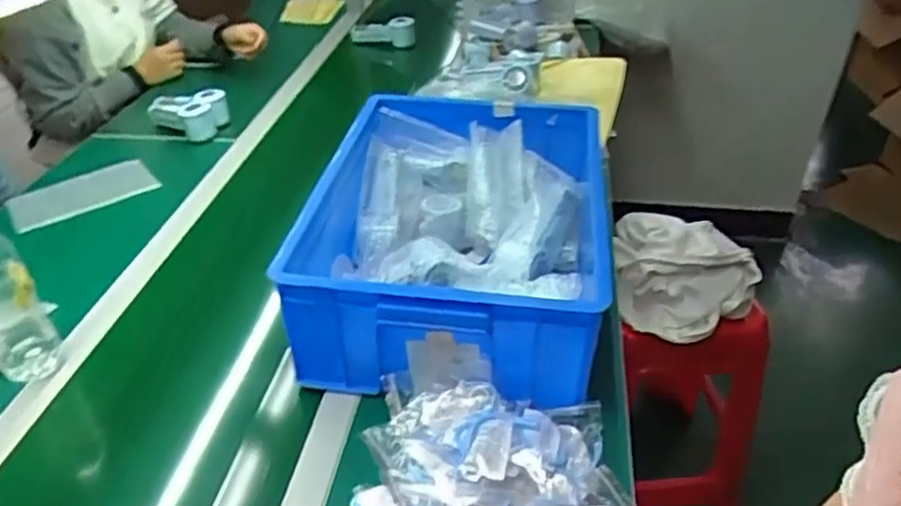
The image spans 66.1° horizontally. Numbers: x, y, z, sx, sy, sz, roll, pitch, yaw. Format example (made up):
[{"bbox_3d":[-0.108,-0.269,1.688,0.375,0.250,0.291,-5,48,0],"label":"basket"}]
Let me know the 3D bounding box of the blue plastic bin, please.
[{"bbox_3d":[0.015,-0.038,0.908,0.350,0.153,0.480,5,36,7],"label":"blue plastic bin"}]

